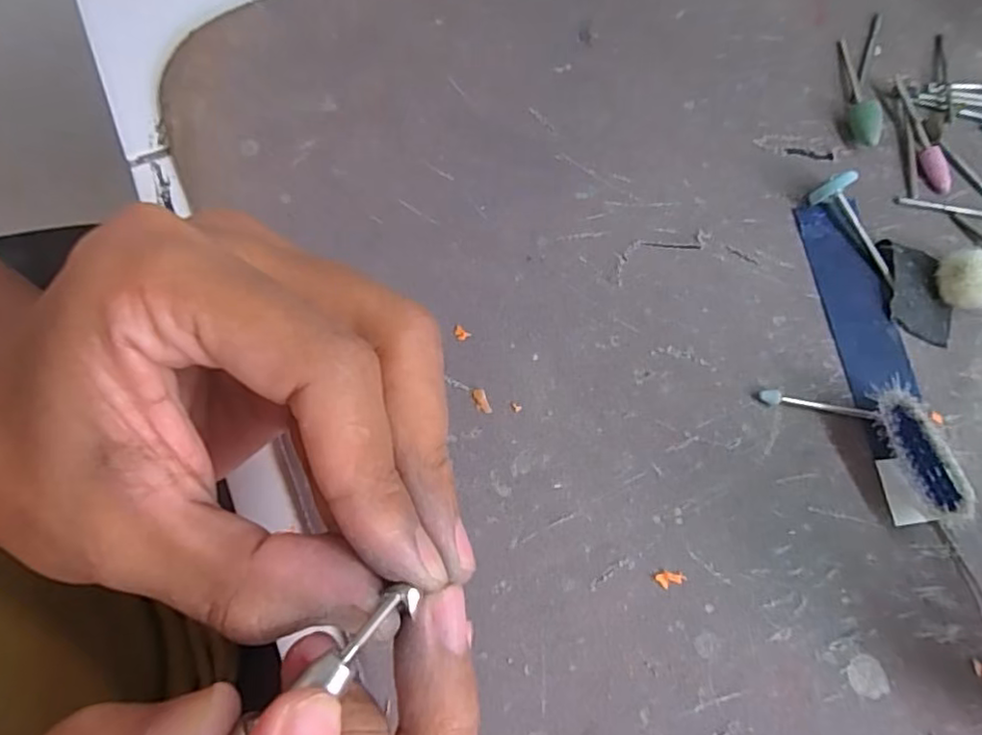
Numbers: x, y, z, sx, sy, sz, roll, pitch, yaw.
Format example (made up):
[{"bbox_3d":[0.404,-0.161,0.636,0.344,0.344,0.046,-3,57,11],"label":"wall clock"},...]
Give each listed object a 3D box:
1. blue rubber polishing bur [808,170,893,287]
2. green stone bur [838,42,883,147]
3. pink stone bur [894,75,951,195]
[{"bbox_3d":[0.118,-0.044,0.197,0.010,0.012,0.038,-31,89,-9],"label":"blue rubber polishing bur"},{"bbox_3d":[0.126,-0.097,0.212,0.008,0.010,0.045,2,75,0],"label":"green stone bur"},{"bbox_3d":[0.146,-0.080,0.210,0.007,0.006,0.045,-15,76,-5],"label":"pink stone bur"}]

